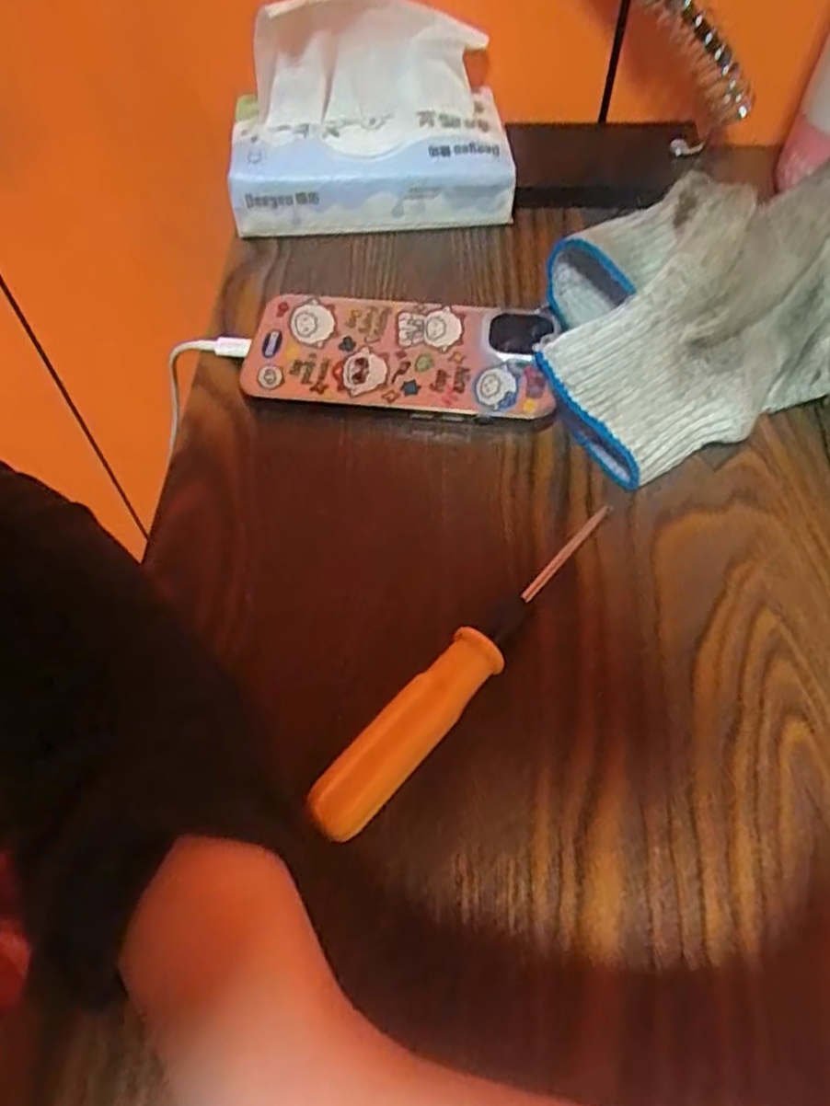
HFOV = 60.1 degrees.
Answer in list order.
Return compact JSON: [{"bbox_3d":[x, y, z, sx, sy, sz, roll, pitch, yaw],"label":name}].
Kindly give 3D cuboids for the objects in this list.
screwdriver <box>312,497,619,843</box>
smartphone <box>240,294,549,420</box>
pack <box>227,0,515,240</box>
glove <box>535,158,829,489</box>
[{"bbox_3d":[0.021,0.036,0.251,0.019,0.024,0.148,36,64,21],"label":"screwdriver"},{"bbox_3d":[-0.007,-0.092,0.333,0.137,0.013,0.064,4,57,3],"label":"smartphone"},{"bbox_3d":[-0.026,-0.239,0.379,0.151,0.100,0.084,-8,57,-5],"label":"pack"},{"bbox_3d":[0.141,-0.107,0.300,0.182,0.068,0.115,-12,58,-7],"label":"glove"}]

